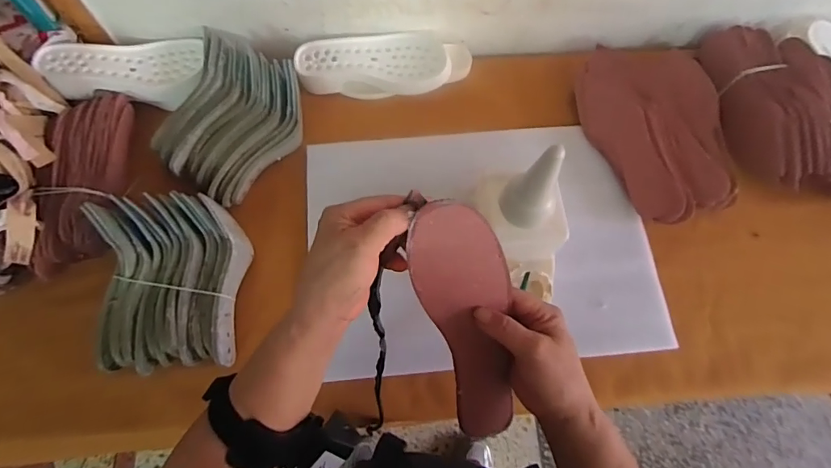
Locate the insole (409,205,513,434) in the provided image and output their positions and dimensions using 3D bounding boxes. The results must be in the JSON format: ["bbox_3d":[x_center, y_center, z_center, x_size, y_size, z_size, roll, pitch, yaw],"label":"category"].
[{"bbox_3d":[0.049,0.078,0.382,0.069,0.004,0.226,-17,113,2],"label":"insole"}]

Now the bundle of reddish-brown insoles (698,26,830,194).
[{"bbox_3d":[0.609,-0.206,0.766,0.194,0.082,0.308,1,69,0],"label":"bundle of reddish-brown insoles"}]

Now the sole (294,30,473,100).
[{"bbox_3d":[-0.054,-0.291,0.802,0.297,0.060,0.105,0,69,-1],"label":"sole"}]

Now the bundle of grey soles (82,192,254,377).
[{"bbox_3d":[-0.339,0.061,0.641,0.183,0.086,0.237,-4,69,-2],"label":"bundle of grey soles"}]

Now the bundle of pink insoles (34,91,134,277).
[{"bbox_3d":[-0.496,-0.085,0.700,0.109,0.075,0.283,-7,69,-3],"label":"bundle of pink insoles"}]

